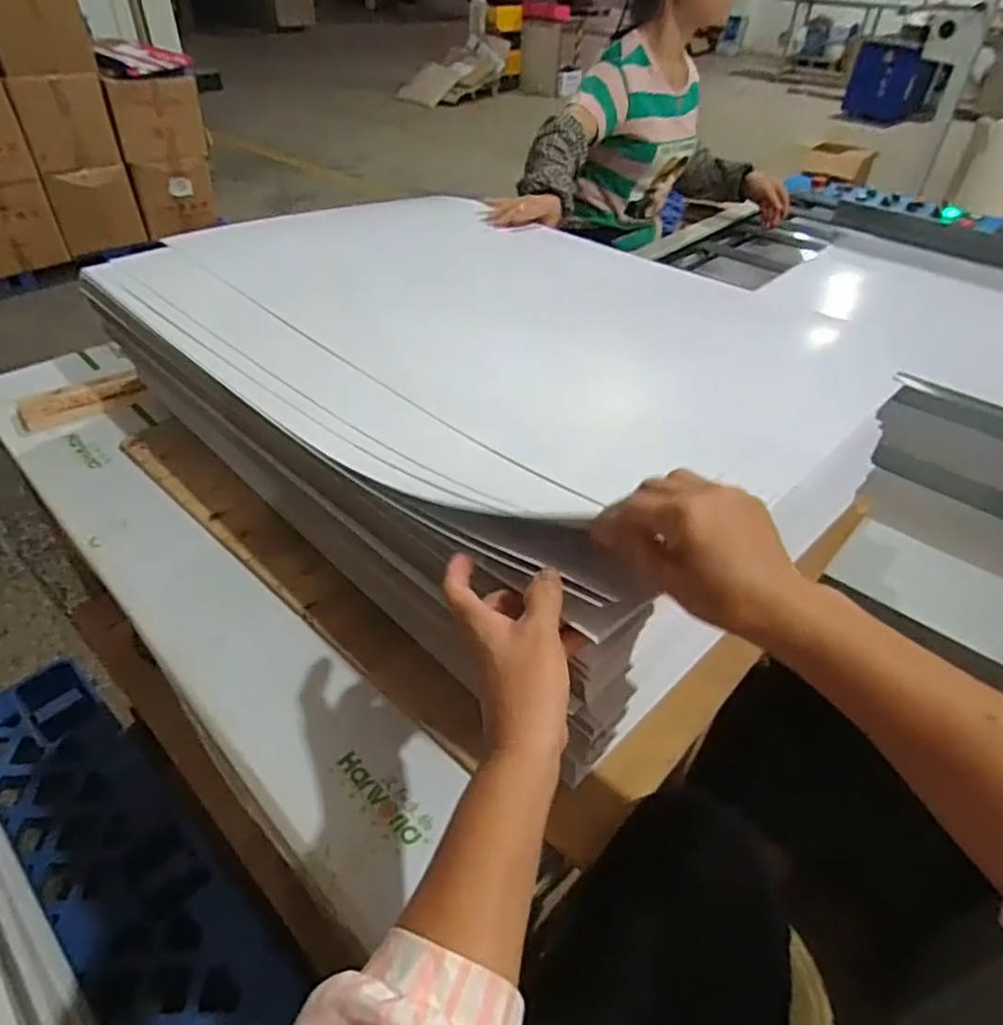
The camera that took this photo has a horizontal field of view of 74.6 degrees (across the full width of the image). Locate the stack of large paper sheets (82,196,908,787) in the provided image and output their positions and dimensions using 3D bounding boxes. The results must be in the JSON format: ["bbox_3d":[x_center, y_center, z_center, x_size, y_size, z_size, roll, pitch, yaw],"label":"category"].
[{"bbox_3d":[-0.053,-0.169,0.817,0.545,0.207,0.842,-31,51,-32],"label":"stack of large paper sheets"}]

